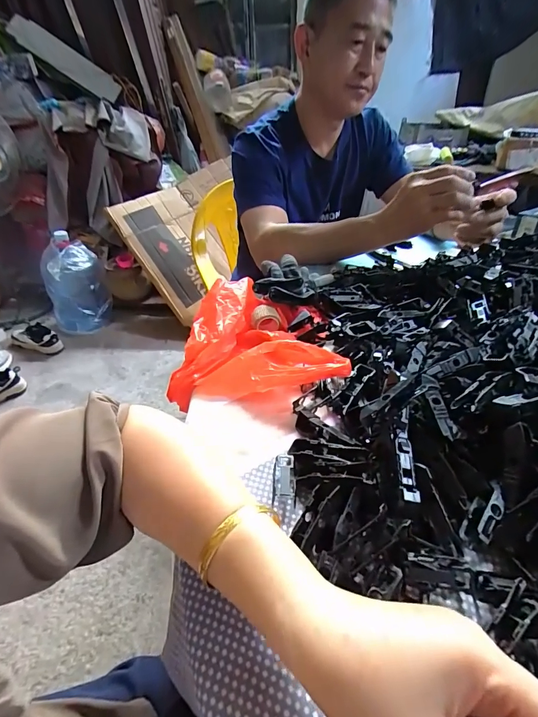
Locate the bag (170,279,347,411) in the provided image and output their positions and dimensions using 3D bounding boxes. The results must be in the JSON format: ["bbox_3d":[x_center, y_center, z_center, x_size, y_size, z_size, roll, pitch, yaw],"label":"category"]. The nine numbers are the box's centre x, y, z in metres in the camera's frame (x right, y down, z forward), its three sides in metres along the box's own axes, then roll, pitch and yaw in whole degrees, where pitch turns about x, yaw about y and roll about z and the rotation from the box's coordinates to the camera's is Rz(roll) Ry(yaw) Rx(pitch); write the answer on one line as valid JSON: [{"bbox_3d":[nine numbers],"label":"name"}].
[{"bbox_3d":[-0.015,-0.024,0.432,0.182,0.060,0.171,-1,37,2],"label":"bag"}]

